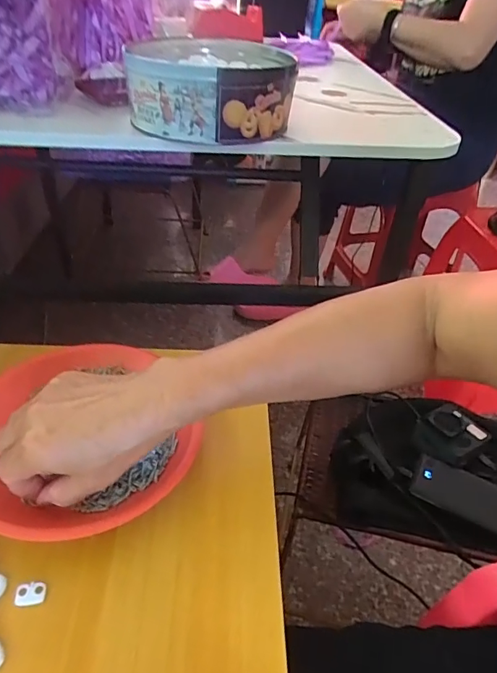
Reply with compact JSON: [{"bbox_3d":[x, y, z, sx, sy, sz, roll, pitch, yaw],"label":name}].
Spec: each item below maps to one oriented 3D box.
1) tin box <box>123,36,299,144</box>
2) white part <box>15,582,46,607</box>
[{"bbox_3d":[-0.040,-0.298,0.560,0.180,0.075,0.190,6,39,1],"label":"tin box"},{"bbox_3d":[-0.144,0.170,0.307,0.018,0.004,0.014,-3,39,-10],"label":"white part"}]

